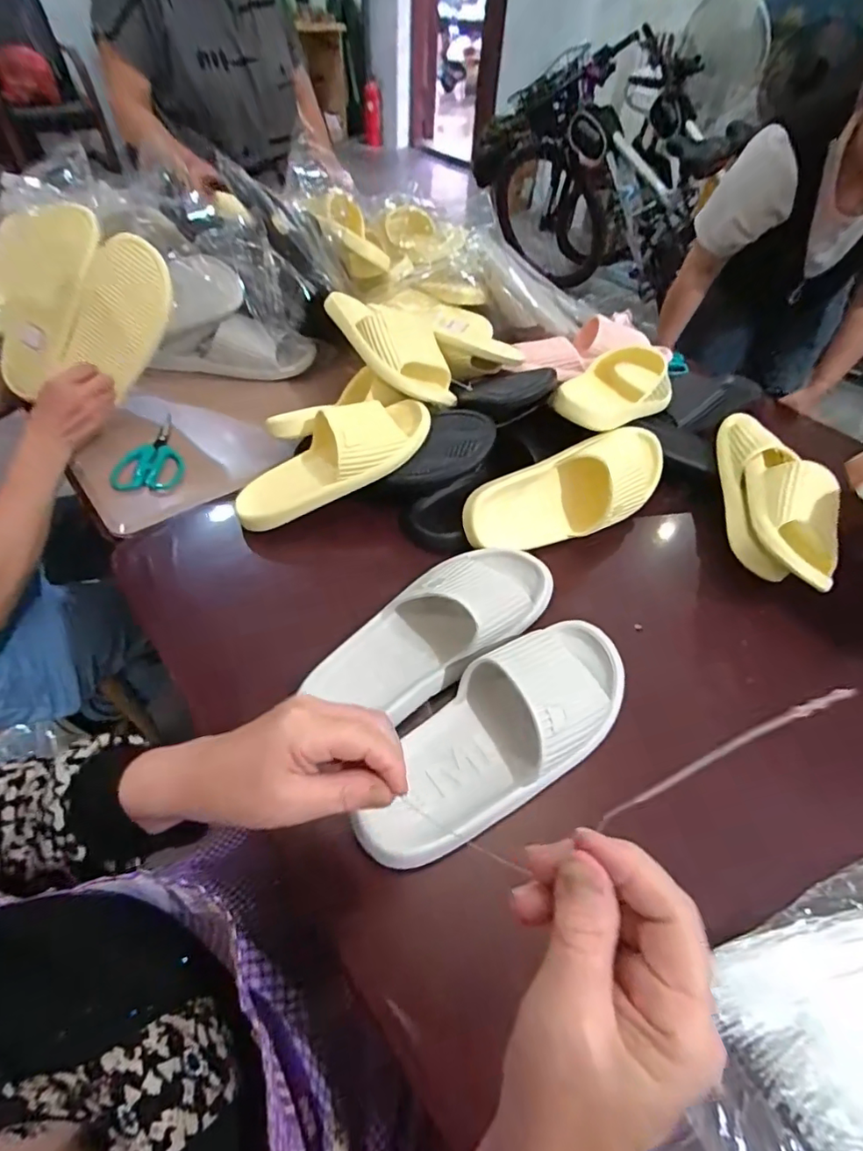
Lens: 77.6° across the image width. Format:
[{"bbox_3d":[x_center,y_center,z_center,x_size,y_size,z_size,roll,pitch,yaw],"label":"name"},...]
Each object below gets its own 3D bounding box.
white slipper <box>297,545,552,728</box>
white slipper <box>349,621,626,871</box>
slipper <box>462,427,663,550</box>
[{"bbox_3d":[0.010,0.045,0.526,0.263,0.076,0.103,-31,58,-20],"label":"white slipper"},{"bbox_3d":[0.061,0.128,0.458,0.288,0.064,0.120,-32,58,-27],"label":"white slipper"},{"bbox_3d":[0.166,-0.095,0.627,0.270,0.101,0.075,-23,15,-9],"label":"slipper"}]

